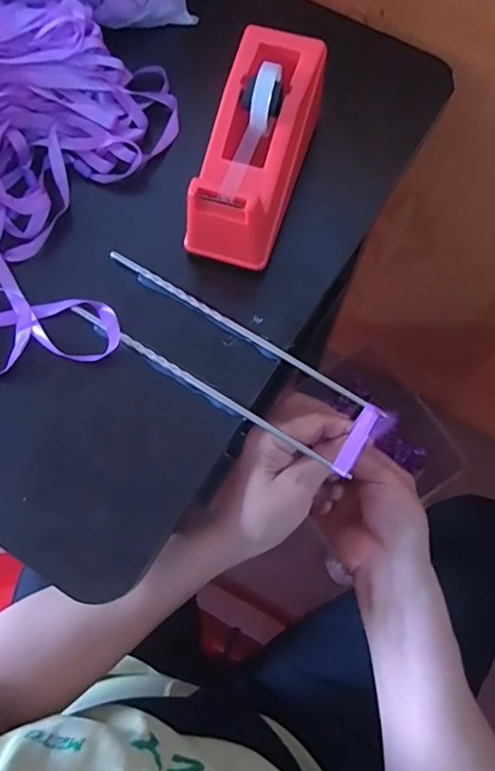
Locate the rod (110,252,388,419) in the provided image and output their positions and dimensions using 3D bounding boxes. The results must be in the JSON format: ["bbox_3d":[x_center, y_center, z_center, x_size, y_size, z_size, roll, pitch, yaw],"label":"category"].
[{"bbox_3d":[-0.009,-0.041,0.363,0.209,0.005,0.007,31,76,9],"label":"rod"}]

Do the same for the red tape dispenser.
[{"bbox_3d":[0.005,-0.163,0.363,0.062,0.071,0.154,18,74,7],"label":"red tape dispenser"}]

